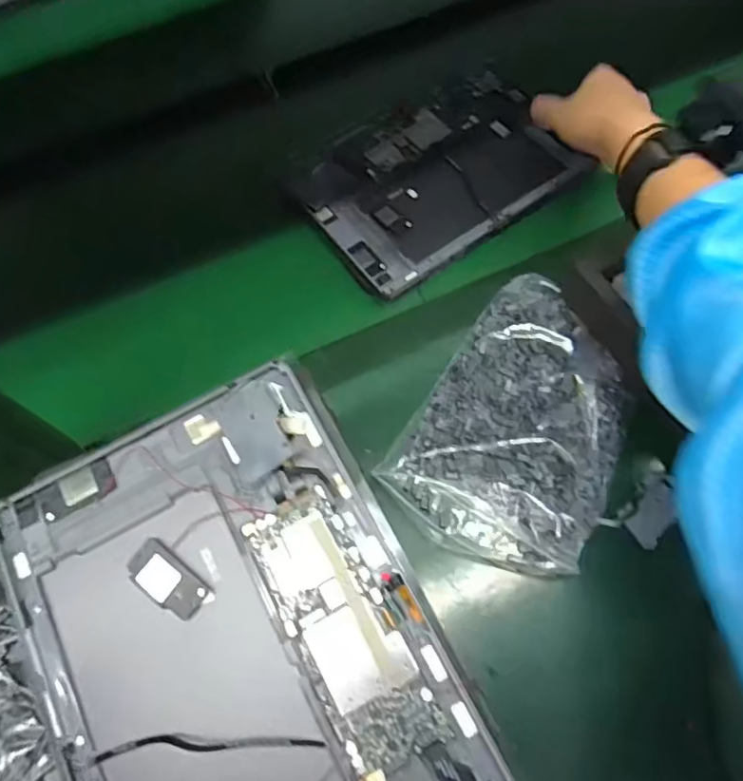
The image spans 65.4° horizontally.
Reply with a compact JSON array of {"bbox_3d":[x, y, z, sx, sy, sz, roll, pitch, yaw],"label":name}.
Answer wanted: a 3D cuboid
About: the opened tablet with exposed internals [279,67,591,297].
[{"bbox_3d":[0.063,-0.202,0.534,0.243,0.014,0.167,-33,66,-13],"label":"opened tablet with exposed internals"}]

